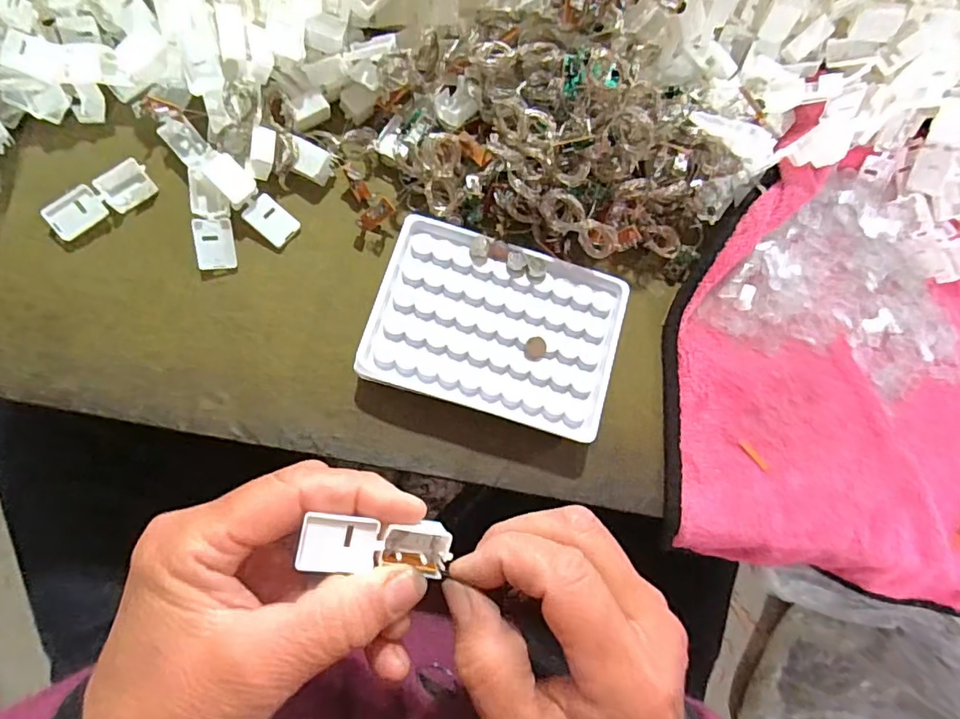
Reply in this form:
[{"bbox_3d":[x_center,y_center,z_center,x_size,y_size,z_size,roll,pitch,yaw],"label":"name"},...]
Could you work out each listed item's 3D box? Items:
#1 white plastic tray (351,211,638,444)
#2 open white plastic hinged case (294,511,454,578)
[{"bbox_3d":[0.010,-0.018,0.294,0.129,0.019,0.091,17,76,-3],"label":"white plastic tray"},{"bbox_3d":[-0.038,0.069,0.201,0.055,0.009,0.019,11,83,-25],"label":"open white plastic hinged case"}]

